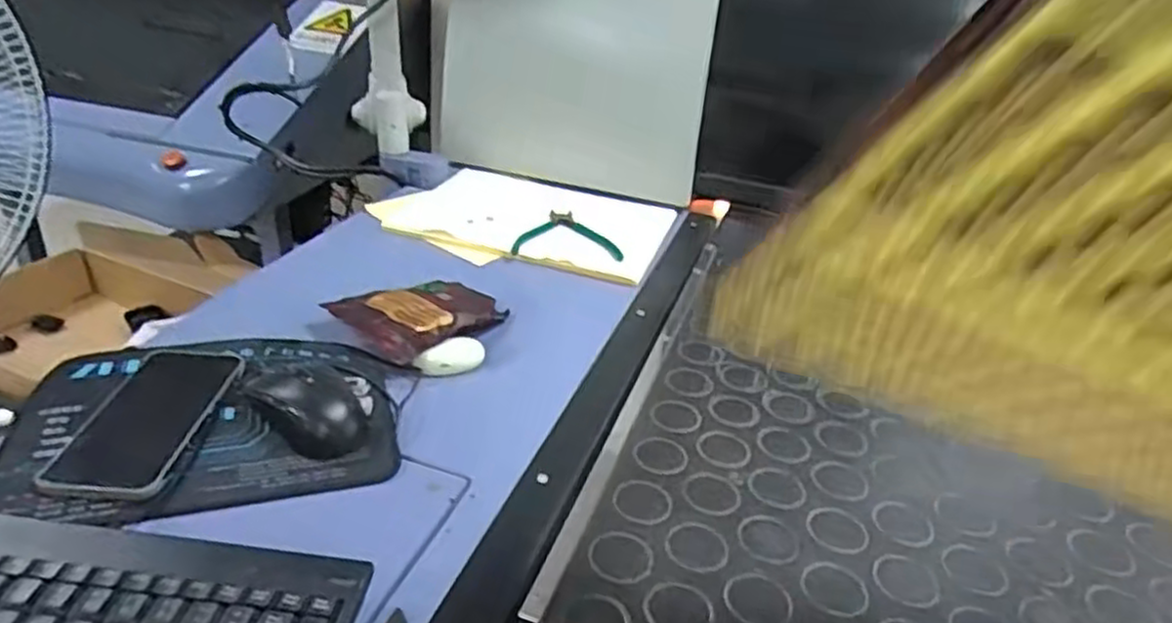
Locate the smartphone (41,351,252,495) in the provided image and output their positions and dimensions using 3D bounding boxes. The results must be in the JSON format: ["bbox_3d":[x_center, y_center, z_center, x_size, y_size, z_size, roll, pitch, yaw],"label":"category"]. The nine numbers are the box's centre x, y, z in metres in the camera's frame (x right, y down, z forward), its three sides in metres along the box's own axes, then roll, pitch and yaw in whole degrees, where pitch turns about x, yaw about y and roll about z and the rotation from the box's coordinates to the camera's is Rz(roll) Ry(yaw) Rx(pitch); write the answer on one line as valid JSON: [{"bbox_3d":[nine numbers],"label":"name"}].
[{"bbox_3d":[-0.317,0.073,0.551,0.083,0.015,0.165,5,29,-5],"label":"smartphone"}]

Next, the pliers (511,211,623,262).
[{"bbox_3d":[-0.020,-0.099,0.923,0.125,0.012,0.131,4,30,-1],"label":"pliers"}]

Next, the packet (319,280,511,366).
[{"bbox_3d":[-0.159,0.000,0.745,0.112,0.021,0.144,26,34,31],"label":"packet"}]

